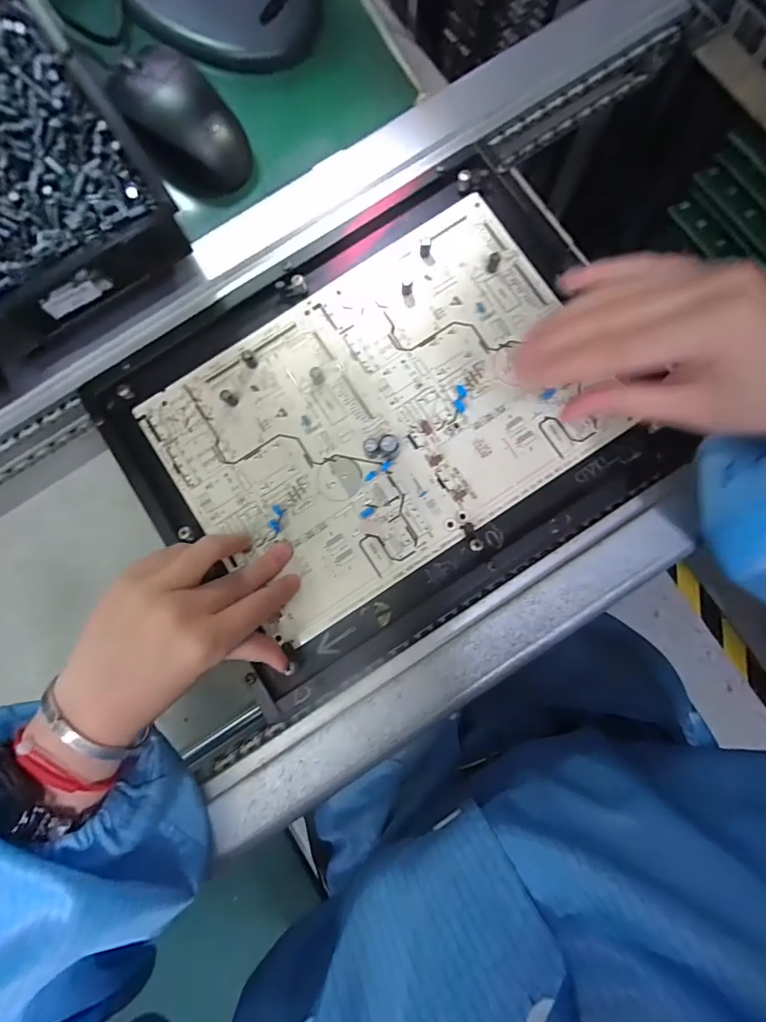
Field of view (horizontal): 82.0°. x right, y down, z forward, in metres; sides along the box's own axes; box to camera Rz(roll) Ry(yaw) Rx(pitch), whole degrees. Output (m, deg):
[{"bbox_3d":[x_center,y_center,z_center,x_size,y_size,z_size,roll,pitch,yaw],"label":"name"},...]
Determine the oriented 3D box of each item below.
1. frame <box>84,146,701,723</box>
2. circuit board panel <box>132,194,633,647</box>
[{"bbox_3d":[0.007,-0.062,0.296,0.319,0.019,0.260,-31,81,-2],"label":"frame"},{"bbox_3d":[-0.001,-0.067,0.299,0.277,0.010,0.194,-33,81,-2],"label":"circuit board panel"}]

